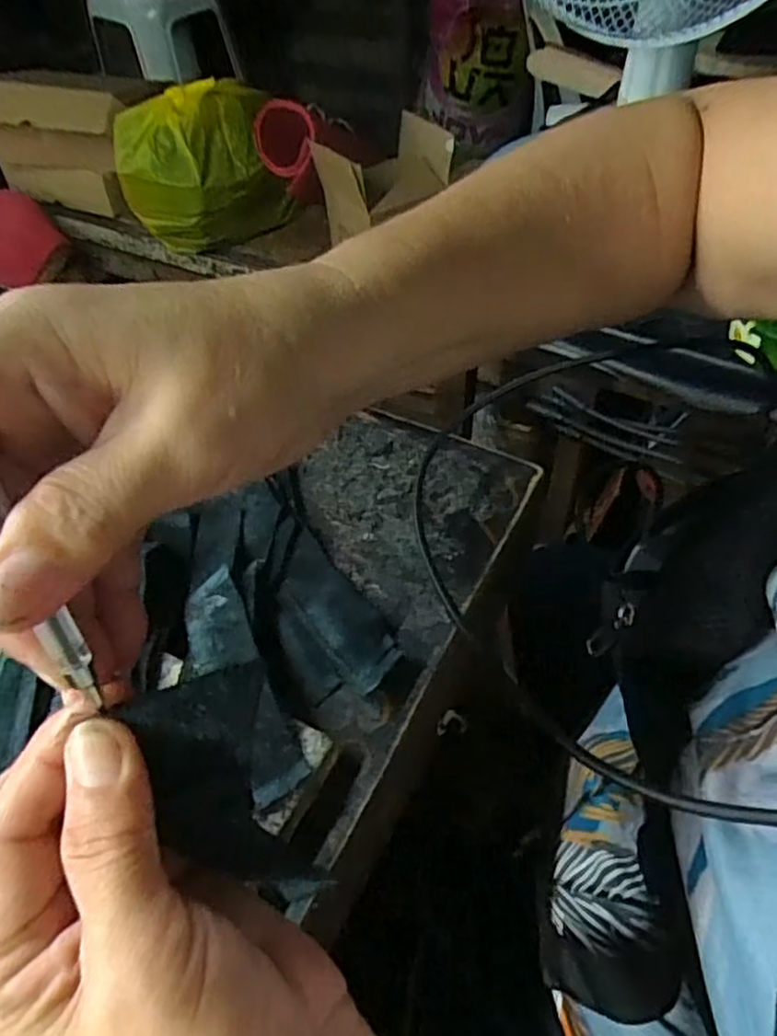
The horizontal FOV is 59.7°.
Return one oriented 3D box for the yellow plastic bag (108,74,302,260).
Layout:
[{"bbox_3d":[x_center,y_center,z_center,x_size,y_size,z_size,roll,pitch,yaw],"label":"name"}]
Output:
[{"bbox_3d":[-0.280,-0.534,1.048,0.251,0.198,0.155,-21,52,-12],"label":"yellow plastic bag"}]

